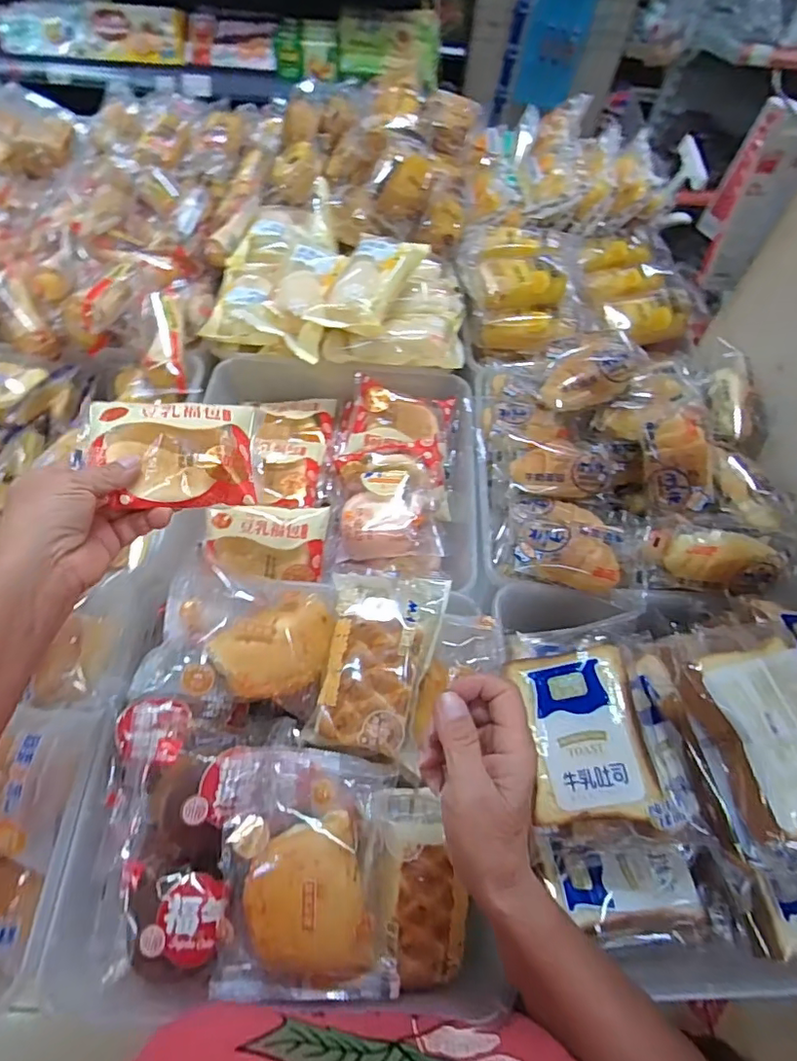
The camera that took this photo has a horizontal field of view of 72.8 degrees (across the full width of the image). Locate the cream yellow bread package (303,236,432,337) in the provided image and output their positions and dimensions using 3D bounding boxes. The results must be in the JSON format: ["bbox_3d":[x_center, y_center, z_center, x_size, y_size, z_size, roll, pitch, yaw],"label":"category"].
[{"bbox_3d":[-0.032,-0.255,0.558,0.074,0.042,0.121,24,79,12],"label":"cream yellow bread package"}]

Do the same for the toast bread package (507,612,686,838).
[{"bbox_3d":[0.124,0.129,0.364,0.089,0.027,0.128,-15,62,19],"label":"toast bread package"}]

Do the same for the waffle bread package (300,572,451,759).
[{"bbox_3d":[-0.016,0.093,0.397,0.082,0.036,0.126,12,58,3],"label":"waffle bread package"}]

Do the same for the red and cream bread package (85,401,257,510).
[{"bbox_3d":[-0.158,-0.056,0.380,0.106,0.030,0.083,-6,59,-9],"label":"red and cream bread package"}]

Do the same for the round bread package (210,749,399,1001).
[{"bbox_3d":[-0.057,0.214,0.343,0.105,0.040,0.131,2,58,-3],"label":"round bread package"}]

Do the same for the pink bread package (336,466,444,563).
[{"bbox_3d":[-0.010,-0.025,0.545,0.102,0.041,0.106,1,58,-4],"label":"pink bread package"}]

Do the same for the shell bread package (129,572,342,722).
[{"bbox_3d":[-0.117,0.080,0.407,0.131,0.050,0.099,5,58,-2],"label":"shell bread package"}]

